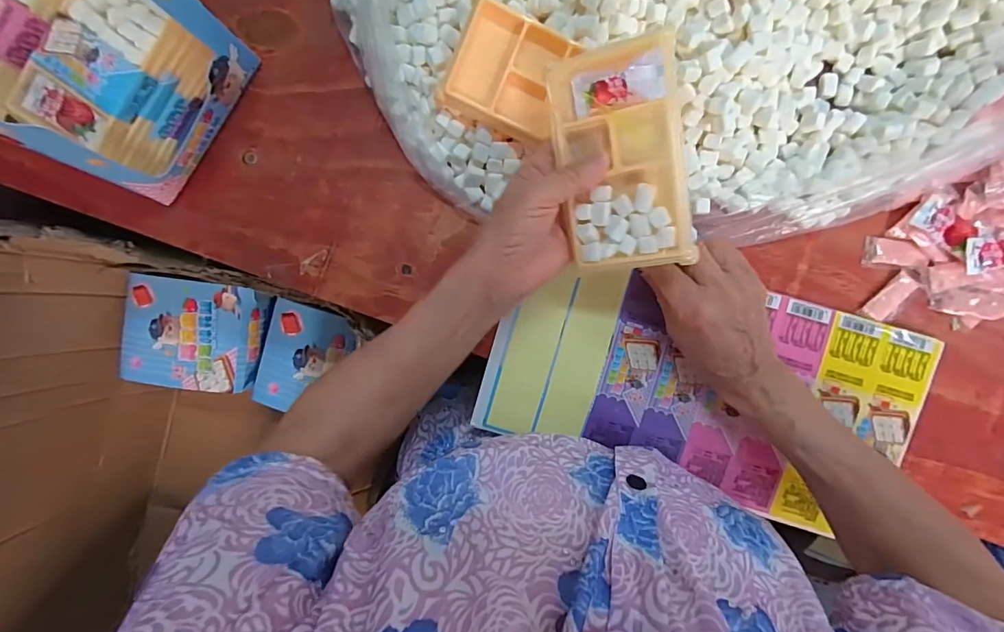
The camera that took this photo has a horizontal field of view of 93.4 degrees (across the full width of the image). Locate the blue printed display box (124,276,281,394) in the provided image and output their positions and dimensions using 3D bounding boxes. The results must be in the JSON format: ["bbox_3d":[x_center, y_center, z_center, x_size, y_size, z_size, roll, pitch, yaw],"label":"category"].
[{"bbox_3d":[-0.418,0.024,0.639,0.177,0.051,0.145,8,92,3],"label":"blue printed display box"}]

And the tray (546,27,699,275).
[{"bbox_3d":[0.075,-0.097,0.297,0.075,0.017,0.133,-4,103,27],"label":"tray"}]

